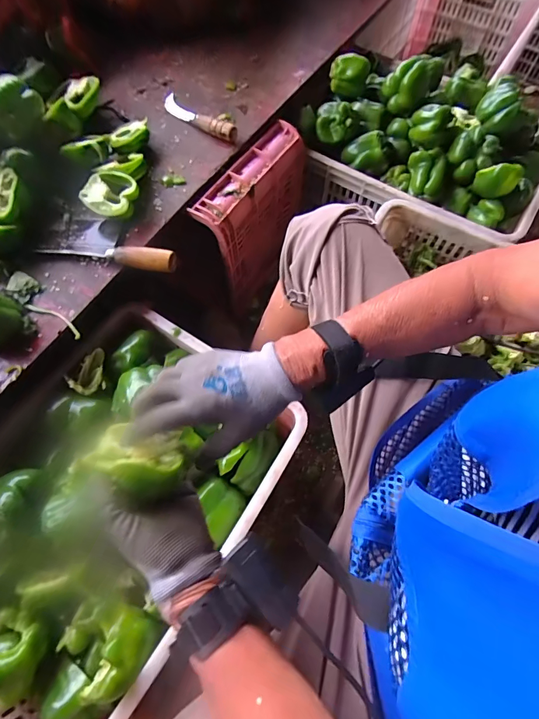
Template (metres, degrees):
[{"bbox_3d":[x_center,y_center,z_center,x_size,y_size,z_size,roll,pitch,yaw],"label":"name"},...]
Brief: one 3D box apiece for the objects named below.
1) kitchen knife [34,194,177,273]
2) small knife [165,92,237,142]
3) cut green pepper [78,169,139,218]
[{"bbox_3d":[-0.246,-0.192,0.572,0.234,0.030,0.096,15,68,6],"label":"kitchen knife"},{"bbox_3d":[-0.131,-0.437,0.671,0.176,0.029,0.032,40,72,15],"label":"small knife"},{"bbox_3d":[-0.245,-0.249,0.584,0.077,0.046,0.068,29,70,11],"label":"cut green pepper"}]

